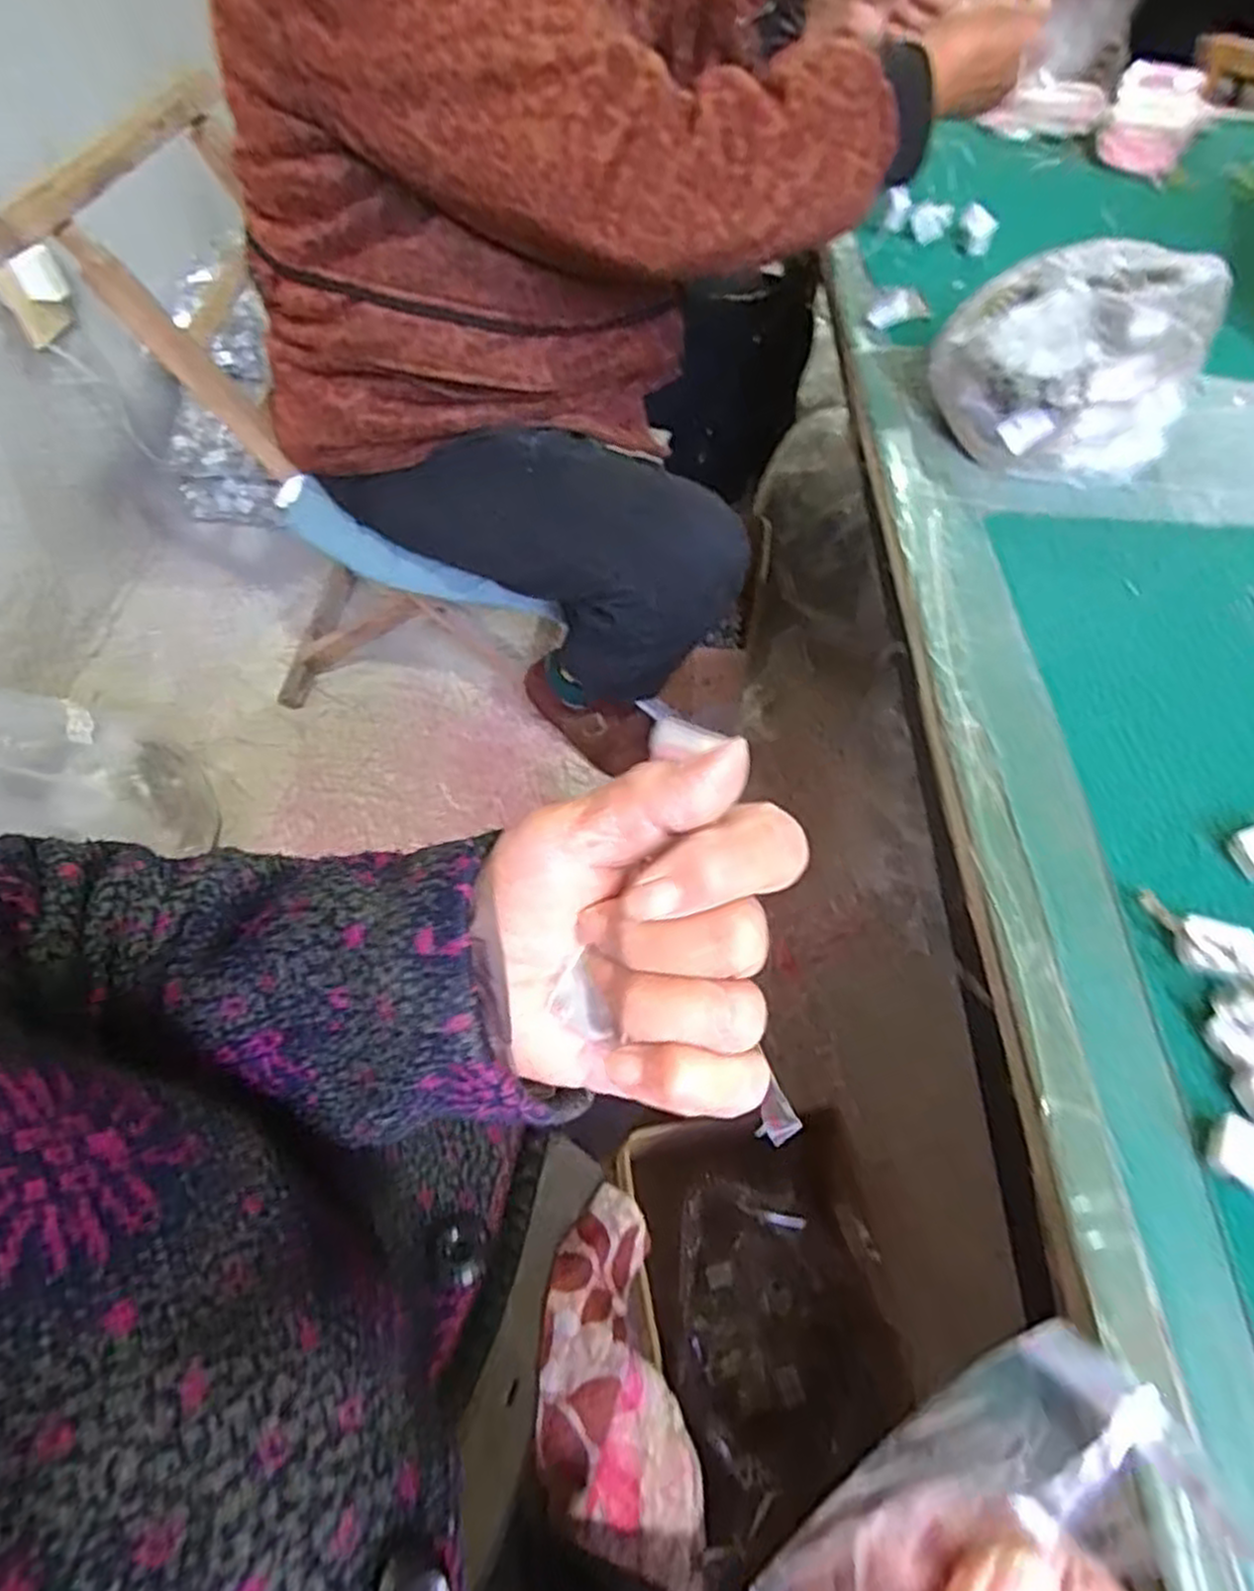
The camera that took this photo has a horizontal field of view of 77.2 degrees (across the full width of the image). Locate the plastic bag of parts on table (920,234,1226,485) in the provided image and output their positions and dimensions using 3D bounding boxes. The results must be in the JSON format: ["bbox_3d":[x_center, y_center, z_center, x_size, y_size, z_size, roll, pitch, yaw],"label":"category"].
[{"bbox_3d":[0.284,-0.285,0.515,0.152,0.098,0.126,17,58,10],"label":"plastic bag of parts on table"}]

